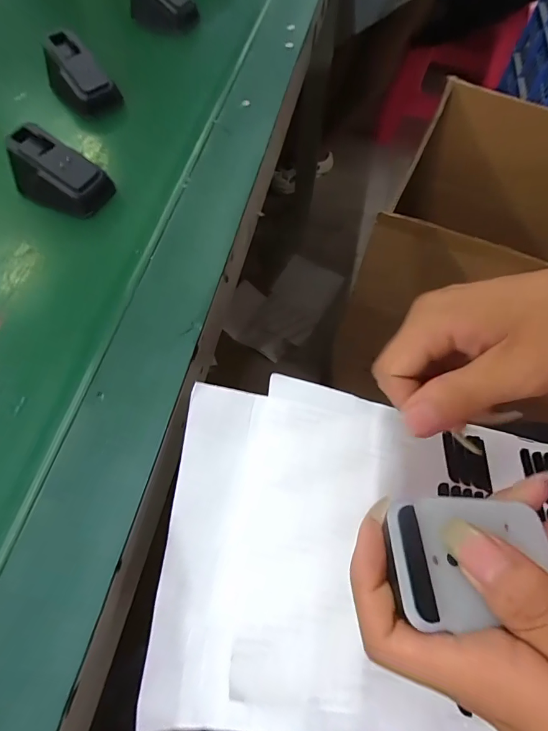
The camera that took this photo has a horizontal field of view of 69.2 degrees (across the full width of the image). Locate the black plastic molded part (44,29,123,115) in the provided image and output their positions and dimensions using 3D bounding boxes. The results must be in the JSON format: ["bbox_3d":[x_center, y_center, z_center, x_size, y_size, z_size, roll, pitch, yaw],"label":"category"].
[{"bbox_3d":[-0.175,-0.259,0.356,0.062,0.040,0.046,39,69,17],"label":"black plastic molded part"}]

